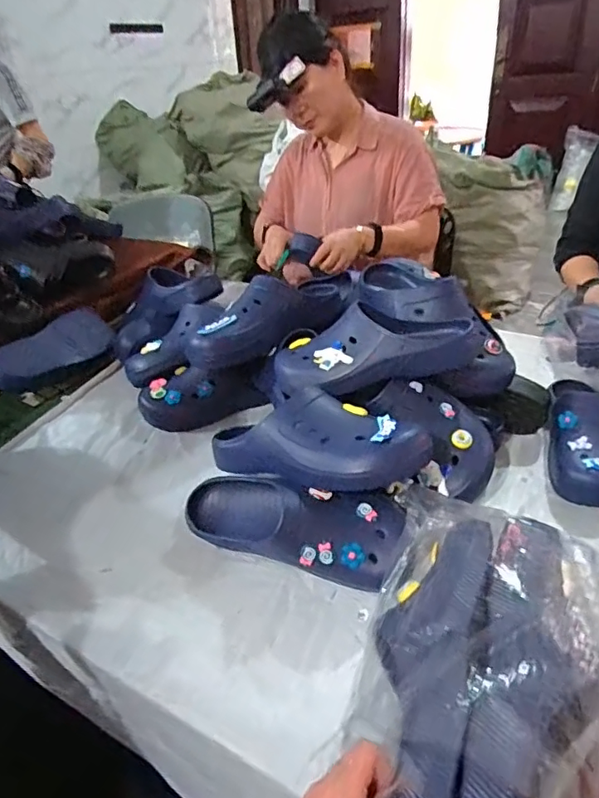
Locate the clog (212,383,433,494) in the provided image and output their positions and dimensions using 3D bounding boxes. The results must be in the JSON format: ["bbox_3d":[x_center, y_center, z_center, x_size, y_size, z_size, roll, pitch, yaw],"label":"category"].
[{"bbox_3d":[0.016,0.051,0.664,0.265,0.089,0.096,12,35,25],"label":"clog"}]

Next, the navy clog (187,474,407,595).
[{"bbox_3d":[-0.015,0.149,0.632,0.259,0.105,0.094,10,34,22],"label":"navy clog"}]

